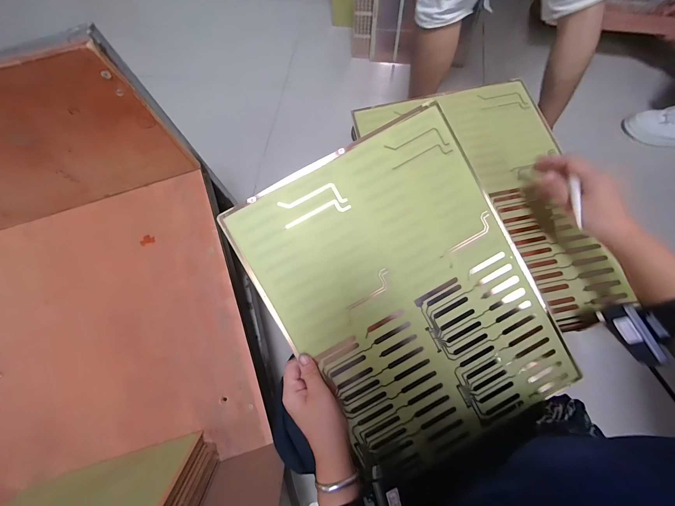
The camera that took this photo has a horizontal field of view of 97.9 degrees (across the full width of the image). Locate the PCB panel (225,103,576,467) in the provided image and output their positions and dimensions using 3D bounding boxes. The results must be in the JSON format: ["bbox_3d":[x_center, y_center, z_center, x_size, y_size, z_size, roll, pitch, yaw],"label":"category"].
[{"bbox_3d":[0.090,0.057,0.392,0.319,0.011,0.408,-29,93,-2],"label":"PCB panel"}]

